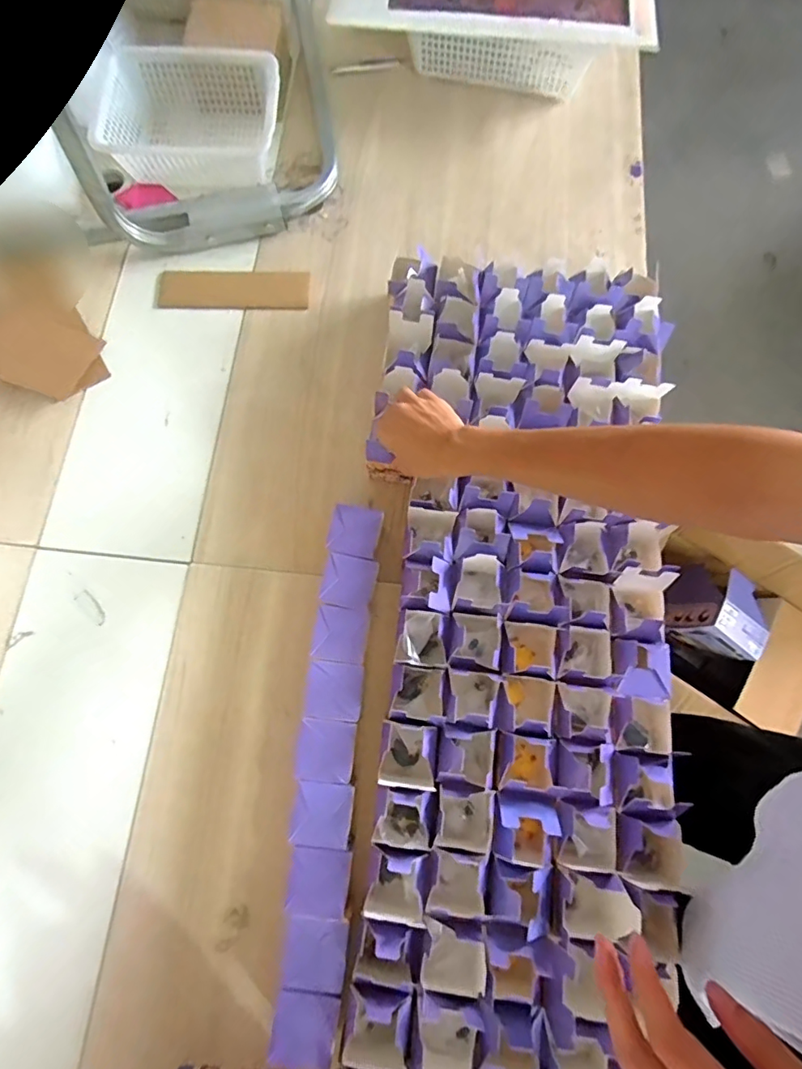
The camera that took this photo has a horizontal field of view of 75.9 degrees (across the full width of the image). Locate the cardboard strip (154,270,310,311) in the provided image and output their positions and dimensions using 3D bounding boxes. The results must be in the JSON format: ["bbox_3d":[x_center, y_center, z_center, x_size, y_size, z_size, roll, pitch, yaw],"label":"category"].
[{"bbox_3d":[-0.252,-0.366,0.771,0.225,0.010,0.071,1,73,0],"label":"cardboard strip"}]

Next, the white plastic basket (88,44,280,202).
[{"bbox_3d":[-0.321,-0.636,0.794,0.269,0.095,0.167,0,73,0],"label":"white plastic basket"}]

